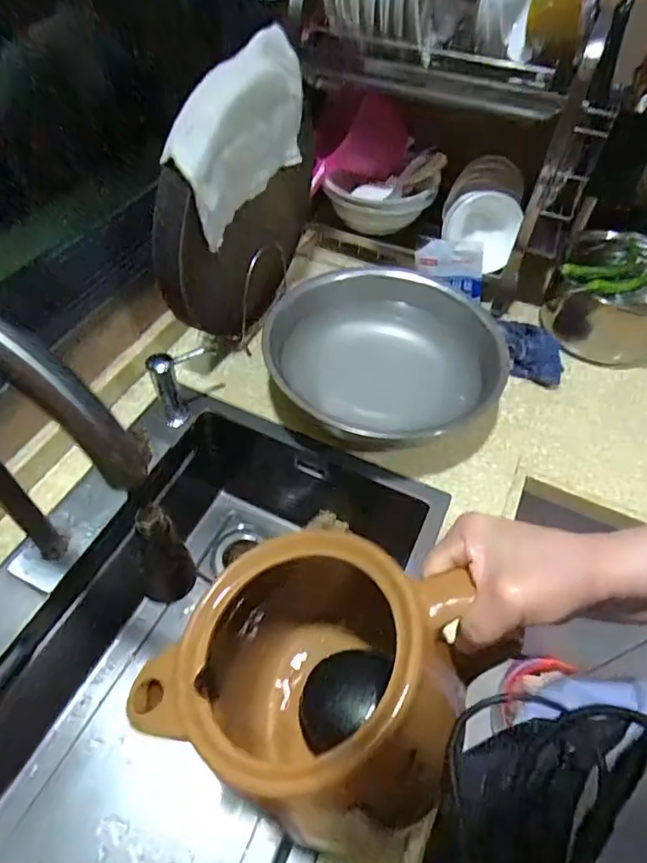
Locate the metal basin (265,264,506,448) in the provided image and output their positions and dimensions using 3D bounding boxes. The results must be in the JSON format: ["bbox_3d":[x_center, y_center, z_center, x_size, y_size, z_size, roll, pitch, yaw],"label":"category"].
[{"bbox_3d":[0.087,-0.119,0.778,0.359,0.110,0.337,1,52,-1],"label":"metal basin"}]

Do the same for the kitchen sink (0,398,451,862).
[{"bbox_3d":[-0.189,0.329,0.626,0.402,0.245,0.725,23,55,14],"label":"kitchen sink"}]

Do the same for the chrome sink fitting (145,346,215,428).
[{"bbox_3d":[-0.190,-0.064,0.716,0.084,0.121,0.025,-13,55,-13],"label":"chrome sink fitting"}]

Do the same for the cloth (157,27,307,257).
[{"bbox_3d":[-0.082,-0.345,0.602,0.051,0.160,0.217,31,57,19],"label":"cloth"}]

